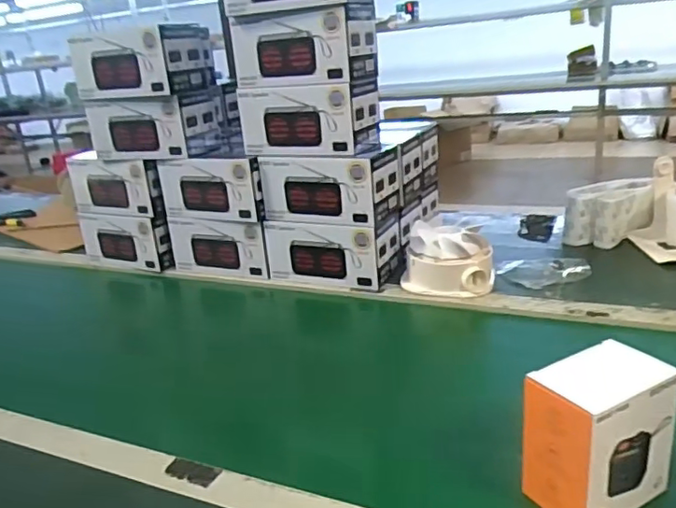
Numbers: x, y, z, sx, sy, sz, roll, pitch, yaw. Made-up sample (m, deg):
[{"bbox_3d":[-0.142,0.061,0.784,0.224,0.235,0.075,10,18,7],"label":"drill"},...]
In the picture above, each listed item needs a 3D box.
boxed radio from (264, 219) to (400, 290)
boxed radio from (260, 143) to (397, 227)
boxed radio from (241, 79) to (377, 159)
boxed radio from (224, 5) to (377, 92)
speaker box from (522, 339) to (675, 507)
[{"bbox_3d":[-0.007,-0.013,0.934,0.194,0.097,0.098,4,22,25],"label":"boxed radio"},{"bbox_3d":[-0.012,-0.109,0.901,0.193,0.100,0.101,4,22,25],"label":"boxed radio"},{"bbox_3d":[-0.044,-0.211,0.887,0.196,0.099,0.101,6,23,30],"label":"boxed radio"},{"bbox_3d":[-0.053,-0.307,0.857,0.209,0.095,0.083,4,22,25],"label":"boxed radio"},{"bbox_3d":[0.208,0.140,0.454,0.103,0.106,0.062,-15,22,-24],"label":"speaker box"}]

